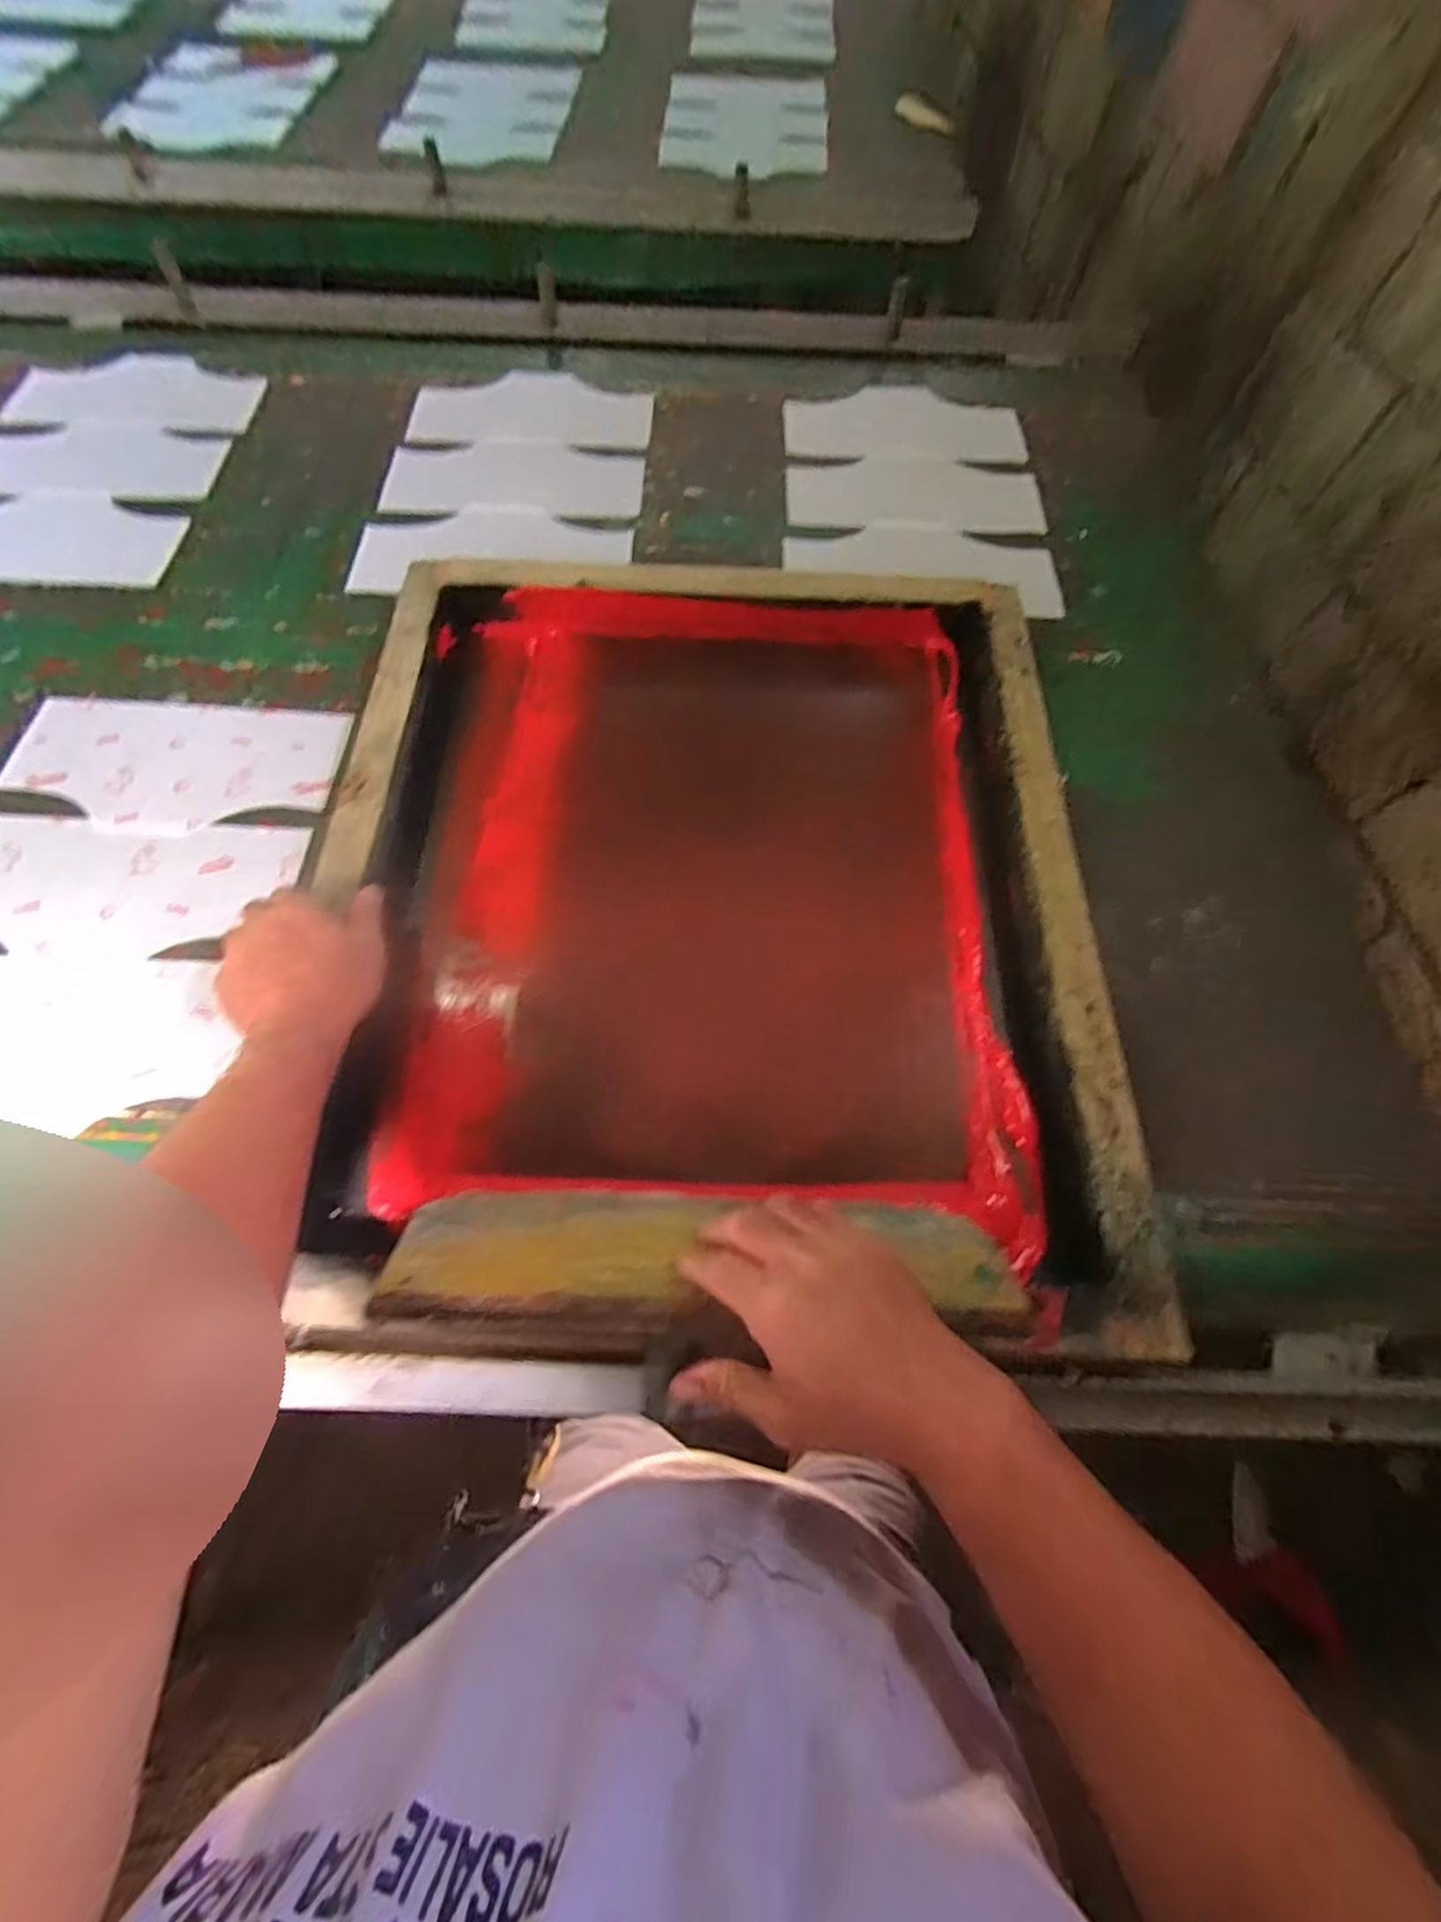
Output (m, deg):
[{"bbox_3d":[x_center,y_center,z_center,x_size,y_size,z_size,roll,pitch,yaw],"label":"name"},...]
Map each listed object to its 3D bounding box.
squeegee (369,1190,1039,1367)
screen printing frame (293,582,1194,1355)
[{"bbox_3d":[-0.014,0.193,0.457,0.381,0.030,0.116,2,21,-1],"label":"squeegee"},{"bbox_3d":[-0.011,-0.077,0.613,0.625,0.065,0.689,2,65,0],"label":"screen printing frame"}]

